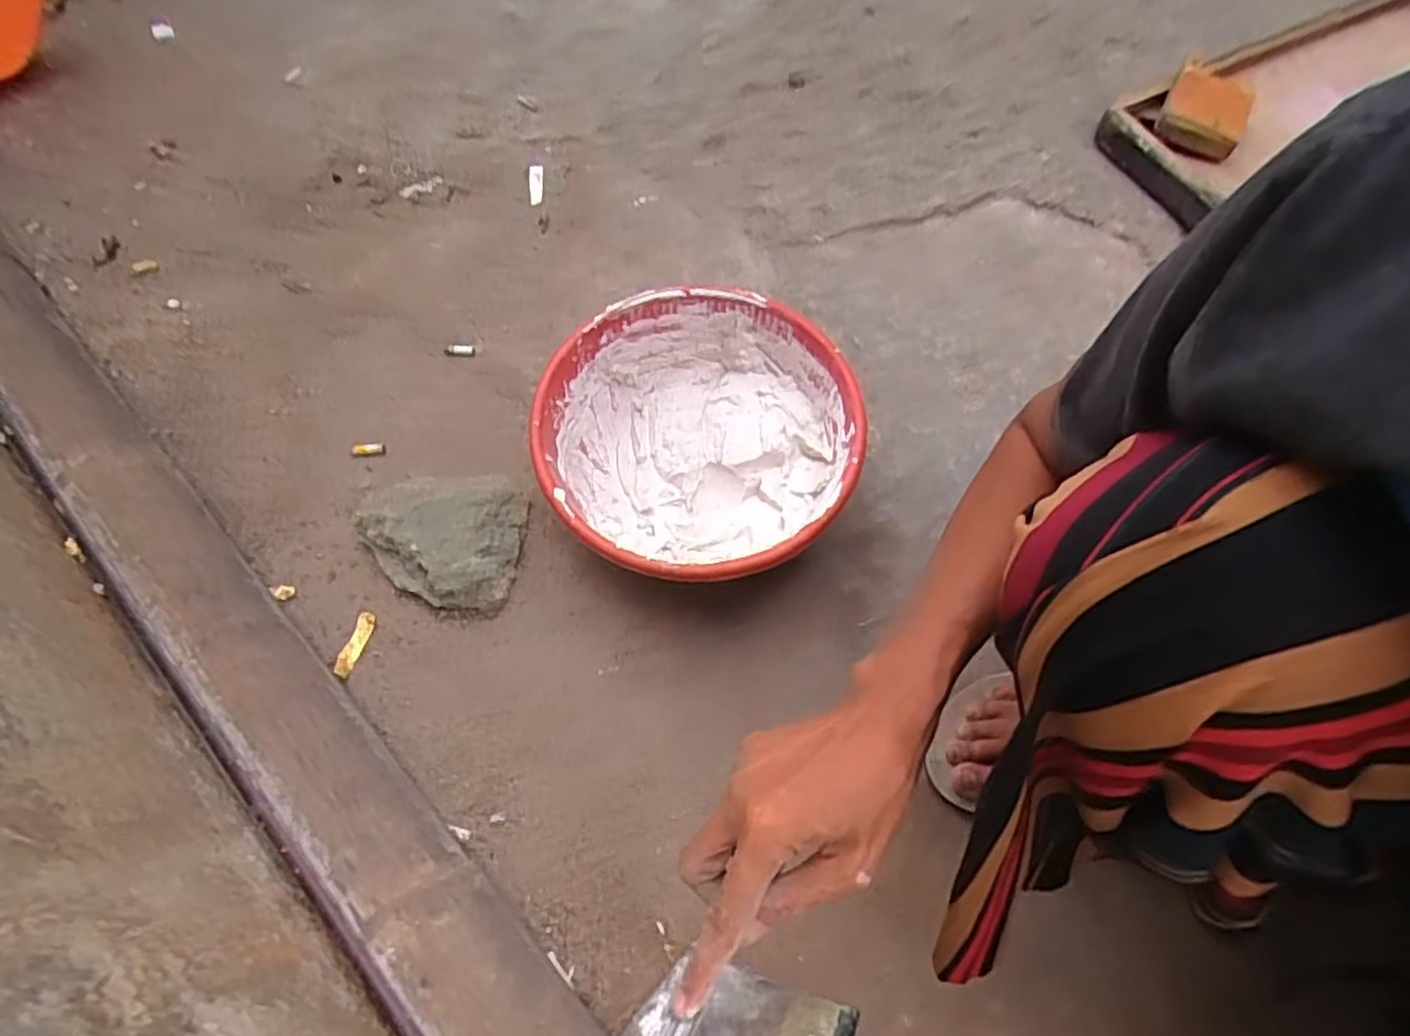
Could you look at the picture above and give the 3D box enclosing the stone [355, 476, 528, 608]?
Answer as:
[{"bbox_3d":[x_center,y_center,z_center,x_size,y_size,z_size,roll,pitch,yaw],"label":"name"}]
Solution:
[{"bbox_3d":[-0.218,0.008,0.600,0.137,0.046,0.120,18,67,9],"label":"stone"}]

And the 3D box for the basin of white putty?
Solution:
[{"bbox_3d":[-0.004,-0.058,0.606,0.243,0.103,0.251,0,66,1],"label":"basin of white putty"}]

